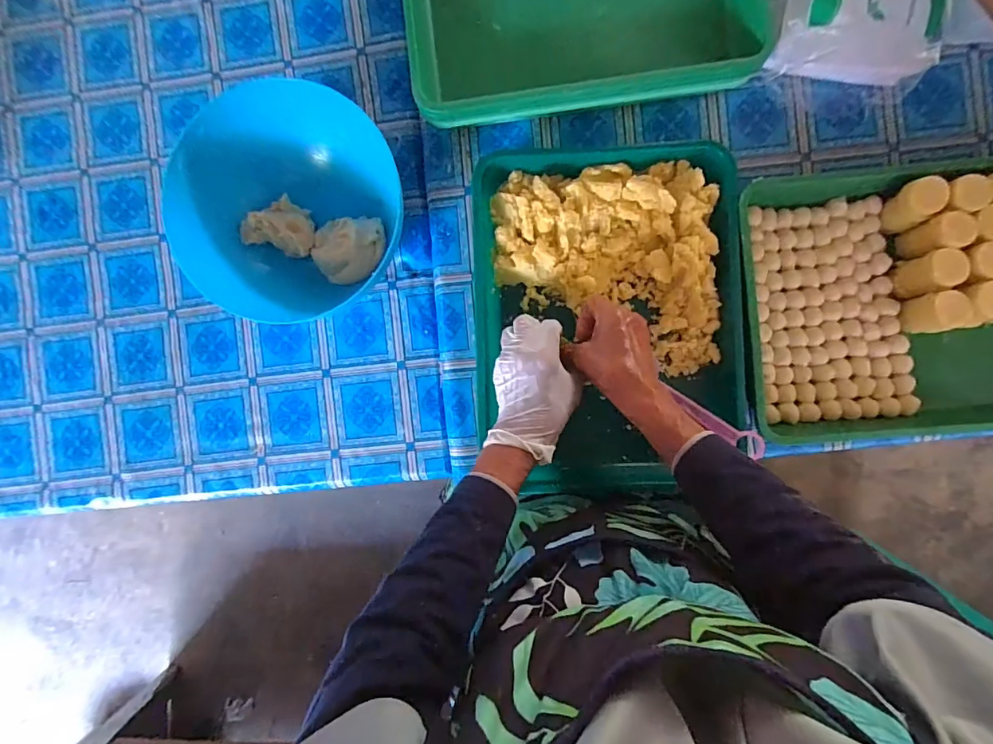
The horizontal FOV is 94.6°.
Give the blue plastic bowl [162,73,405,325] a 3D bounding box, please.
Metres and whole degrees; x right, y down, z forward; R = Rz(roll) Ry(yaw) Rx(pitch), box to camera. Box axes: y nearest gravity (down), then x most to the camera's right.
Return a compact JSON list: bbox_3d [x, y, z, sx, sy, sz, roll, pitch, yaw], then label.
[{"bbox_3d":[-0.225,-0.183,0.512,0.242,0.098,0.214,-19,89,3],"label":"blue plastic bowl"}]

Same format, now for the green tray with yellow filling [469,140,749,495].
[{"bbox_3d":[0.115,-0.056,0.497,0.271,0.052,0.368,-2,89,3],"label":"green tray with yellow filling"}]

